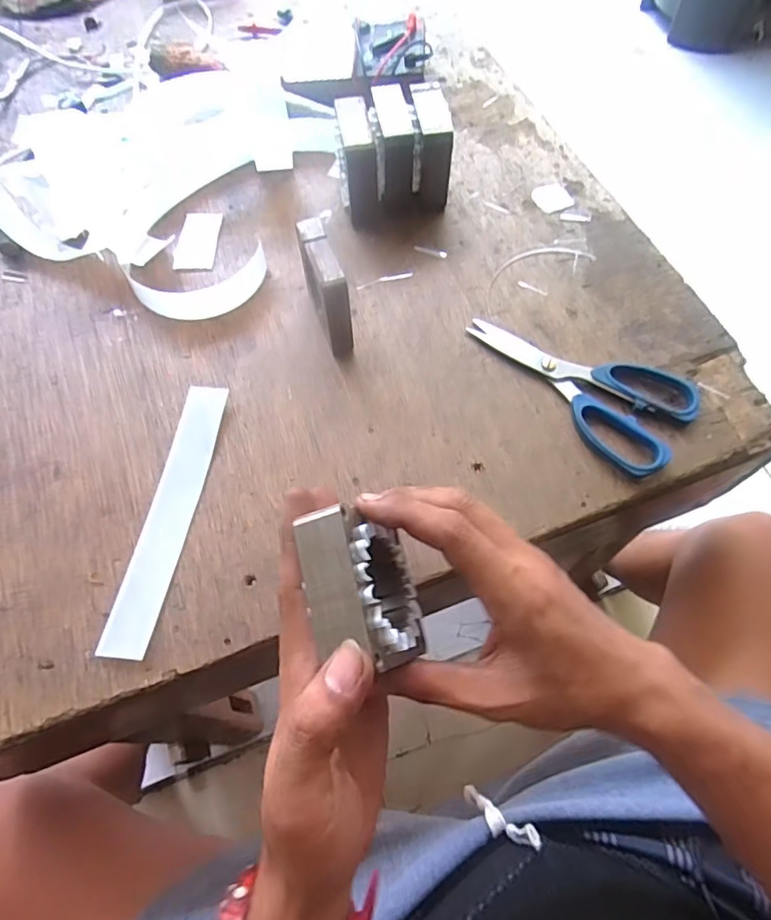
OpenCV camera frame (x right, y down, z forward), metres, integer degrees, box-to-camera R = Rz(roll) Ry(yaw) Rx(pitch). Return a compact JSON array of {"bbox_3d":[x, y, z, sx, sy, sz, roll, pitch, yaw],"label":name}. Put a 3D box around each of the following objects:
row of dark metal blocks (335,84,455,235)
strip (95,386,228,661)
[{"bbox_3d":[0.005,-0.269,0.490,0.094,0.075,0.079,-8,64,-3],"label":"row of dark metal blocks"},{"bbox_3d":[-0.148,0.034,0.381,0.031,0.006,0.193,8,64,3],"label":"strip"}]

